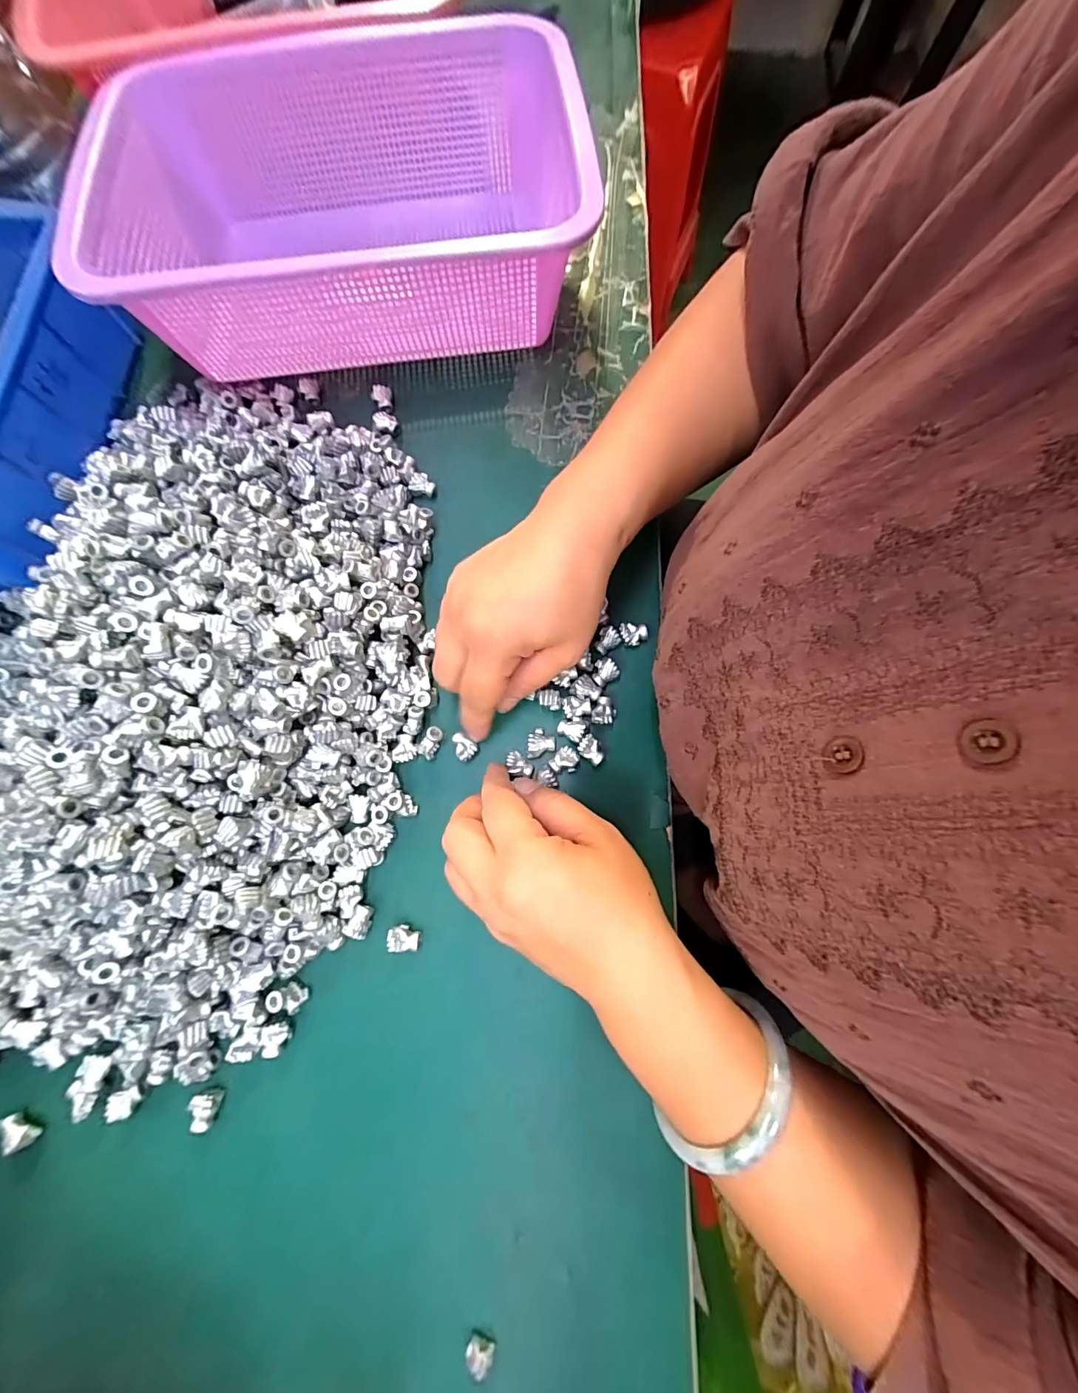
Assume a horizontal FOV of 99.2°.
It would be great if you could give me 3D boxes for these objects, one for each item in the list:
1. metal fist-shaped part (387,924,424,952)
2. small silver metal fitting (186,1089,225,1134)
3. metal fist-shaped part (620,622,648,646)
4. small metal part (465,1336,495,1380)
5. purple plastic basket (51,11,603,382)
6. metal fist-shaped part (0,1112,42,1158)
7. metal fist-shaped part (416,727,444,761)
[{"bbox_3d":[-0.073,0.132,0.251,0.018,0.010,0.013,5,78,3],"label":"metal fist-shaped part"},{"bbox_3d":[-0.173,0.213,0.238,0.014,0.010,0.017,11,78,4],"label":"small silver metal fitting"},{"bbox_3d":[0.059,-0.039,0.284,0.017,0.009,0.013,-11,77,-1],"label":"metal fist-shaped part"},{"bbox_3d":[-0.027,0.303,0.211,0.012,0.005,0.009,29,80,8],"label":"small metal part"},{"bbox_3d":[-0.121,-0.322,0.310,0.284,0.098,0.219,-7,77,0],"label":"purple plastic basket"},{"bbox_3d":[-0.271,0.226,0.237,0.019,0.010,0.009,33,80,8],"label":"metal fist-shaped part"},{"bbox_3d":[-0.063,0.027,0.269,0.009,0.012,0.018,32,80,8],"label":"metal fist-shaped part"}]

